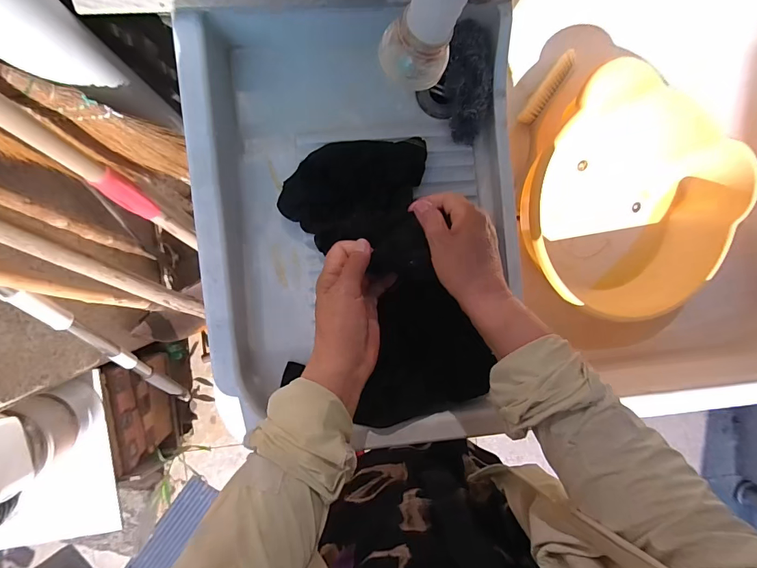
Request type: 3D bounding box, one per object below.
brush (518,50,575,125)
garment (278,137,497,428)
[{"bbox_3d":[0.253,-0.294,0.587,0.022,0.020,0.120,35,90,-6],"label":"brush"},{"bbox_3d":[-0.008,-0.005,0.432,0.203,0.042,0.316,-21,87,-4],"label":"garment"}]

